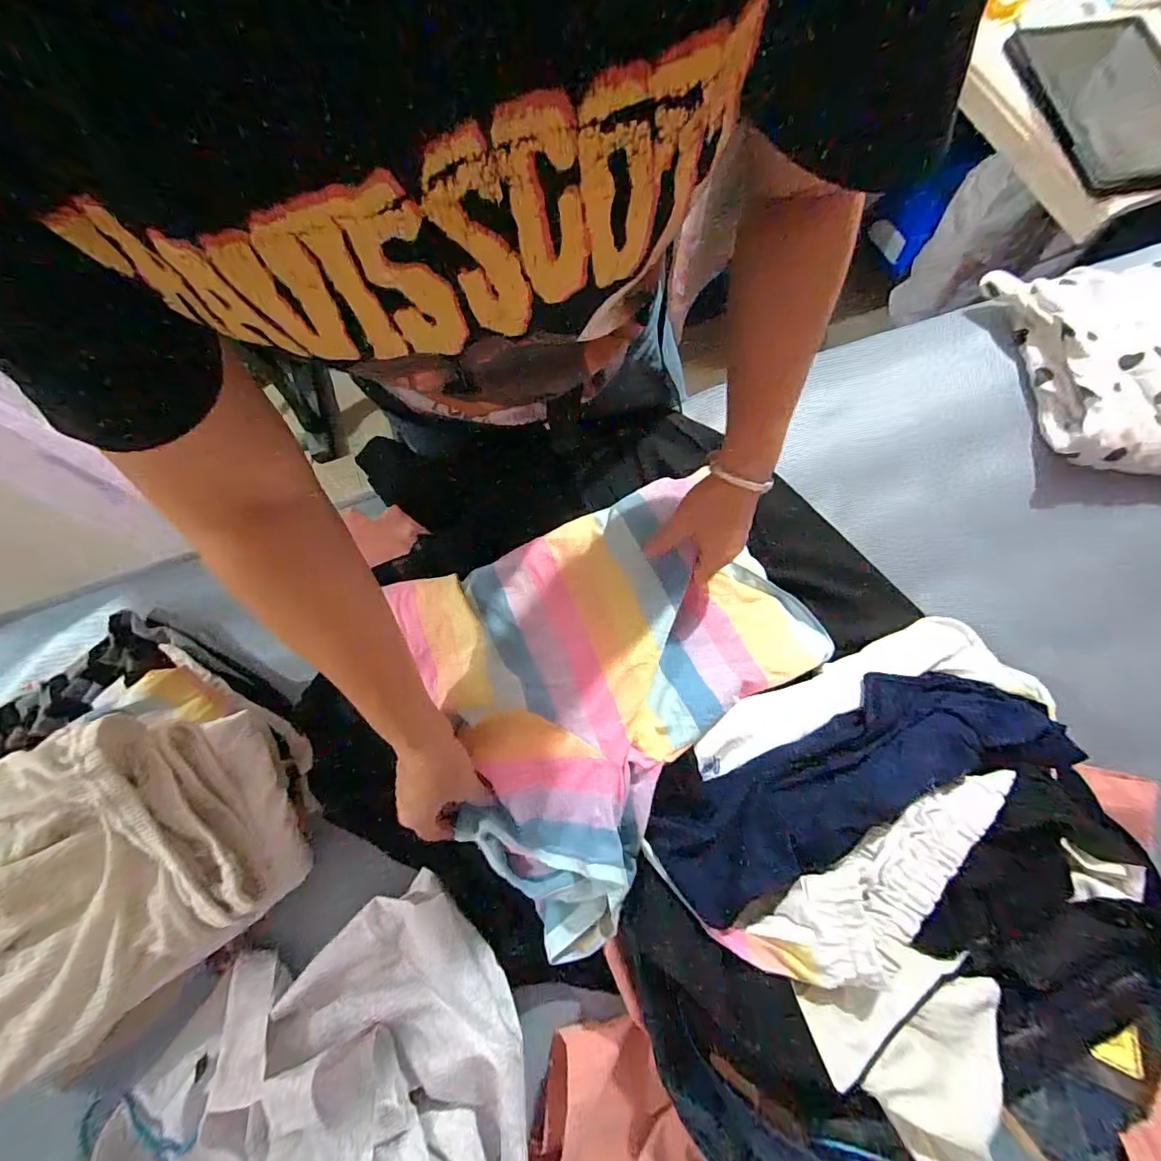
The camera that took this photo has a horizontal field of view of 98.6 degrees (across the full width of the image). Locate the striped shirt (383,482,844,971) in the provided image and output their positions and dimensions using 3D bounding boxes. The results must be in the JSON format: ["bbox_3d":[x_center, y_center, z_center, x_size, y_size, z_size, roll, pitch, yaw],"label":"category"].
[{"bbox_3d":[0.054,0.101,0.472,0.368,0.066,0.345,-22,74,-5],"label":"striped shirt"}]

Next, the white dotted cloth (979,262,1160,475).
[{"bbox_3d":[0.660,-0.274,0.615,0.213,0.052,0.320,-6,73,-1],"label":"white dotted cloth"}]

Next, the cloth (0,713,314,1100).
[{"bbox_3d":[-0.404,0.246,0.399,0.289,0.114,0.218,-26,75,-7],"label":"cloth"}]

